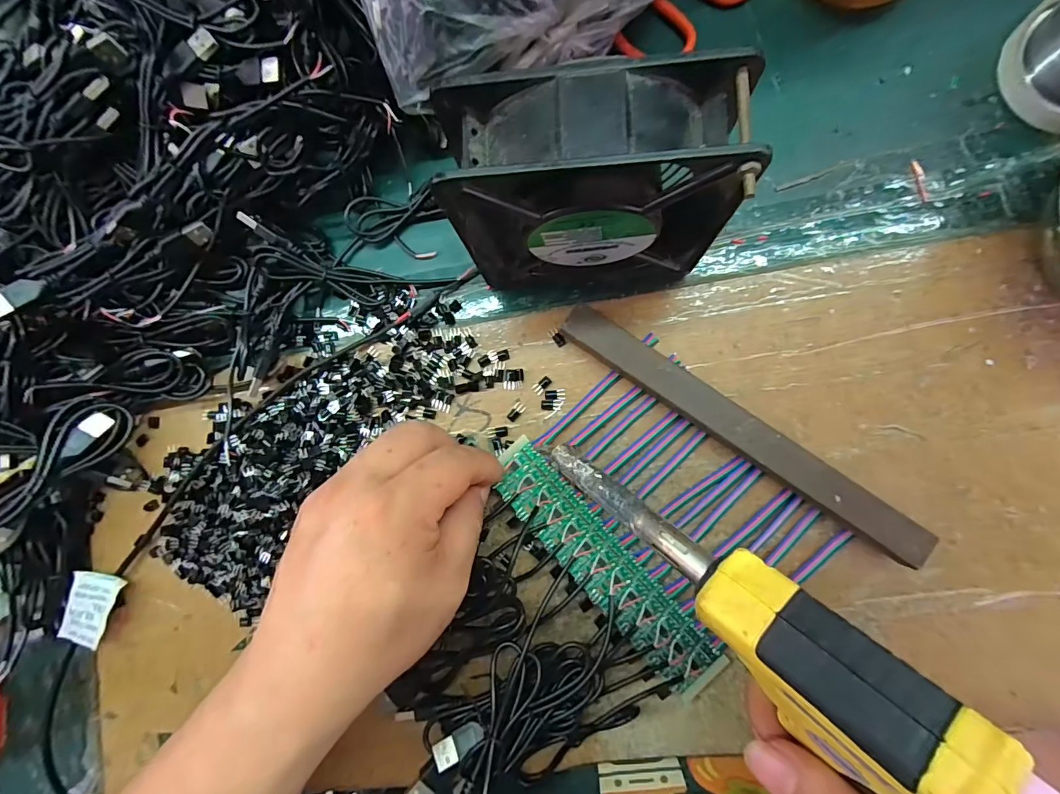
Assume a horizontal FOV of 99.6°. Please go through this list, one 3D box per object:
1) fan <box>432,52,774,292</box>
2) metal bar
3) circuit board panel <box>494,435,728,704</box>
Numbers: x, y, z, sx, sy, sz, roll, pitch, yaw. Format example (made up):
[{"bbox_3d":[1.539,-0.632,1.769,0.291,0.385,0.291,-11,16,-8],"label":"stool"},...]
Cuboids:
[{"bbox_3d":[0.027,-0.089,0.211,0.123,0.117,0.049,0,86,6],"label":"fan"},{"bbox_3d":[0.111,0.017,0.245,0.212,0.018,0.021,35,90,7],"label":"metal bar"},{"bbox_3d":[0.040,0.093,0.249,0.032,0.006,0.160,-42,84,1],"label":"circuit board panel"}]

